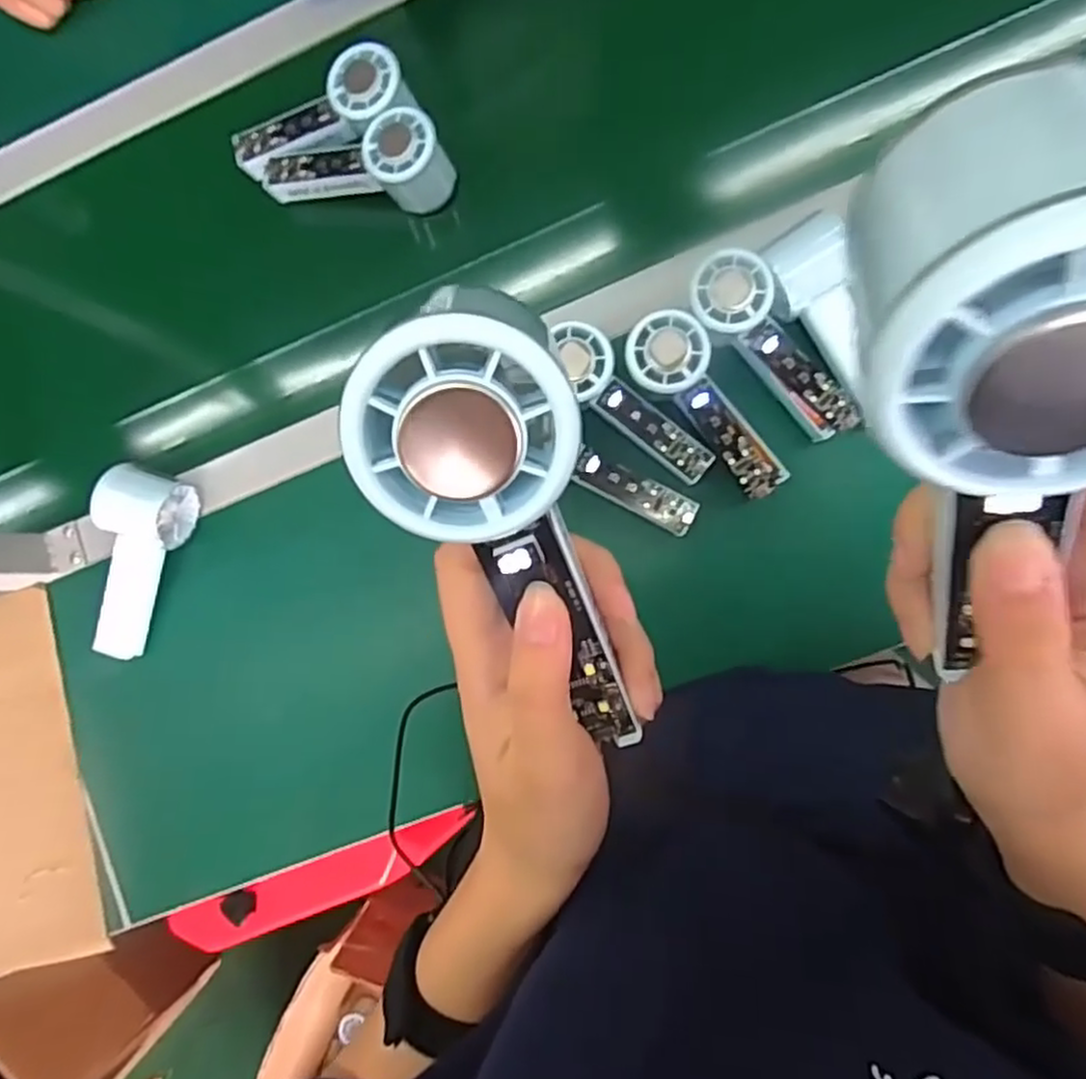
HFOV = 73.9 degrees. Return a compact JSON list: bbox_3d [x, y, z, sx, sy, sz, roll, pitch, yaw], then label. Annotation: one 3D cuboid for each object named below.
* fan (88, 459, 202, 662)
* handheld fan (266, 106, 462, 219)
[{"bbox_3d":[-0.322,0.019,0.576,0.063,0.052,0.148,11,89,8],"label":"fan"},{"bbox_3d":[-0.143,-0.295,0.565,0.160,0.058,0.059,6,89,8],"label":"handheld fan"}]

